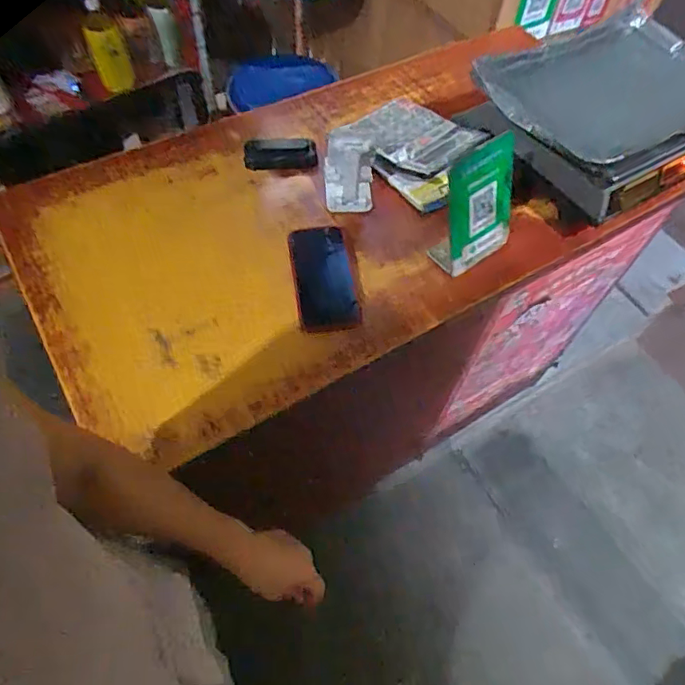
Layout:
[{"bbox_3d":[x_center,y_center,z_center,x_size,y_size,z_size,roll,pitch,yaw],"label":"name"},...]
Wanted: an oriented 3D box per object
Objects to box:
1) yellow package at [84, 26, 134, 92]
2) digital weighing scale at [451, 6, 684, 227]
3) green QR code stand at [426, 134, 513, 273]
[{"bbox_3d":[-0.598,-0.733,1.371,0.118,0.145,0.031,6,44,17],"label":"yellow package"},{"bbox_3d":[0.390,-0.336,0.769,0.363,0.116,0.268,-25,63,-17],"label":"digital weighing scale"},{"bbox_3d":[0.177,-0.172,0.676,0.103,0.142,0.063,-33,66,-21],"label":"green QR code stand"}]

